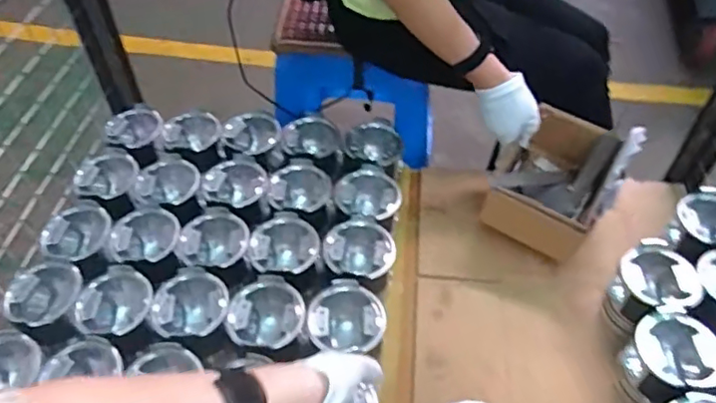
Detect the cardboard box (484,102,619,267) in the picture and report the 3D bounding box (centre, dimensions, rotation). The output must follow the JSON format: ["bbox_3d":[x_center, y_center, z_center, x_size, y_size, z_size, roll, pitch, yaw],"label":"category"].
[{"bbox_3d":[0.306,-0.042,0.895,0.146,0.107,0.230,24,55,20],"label":"cardboard box"}]

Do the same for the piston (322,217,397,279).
[{"bbox_3d":[0.003,0.074,0.805,0.089,0.073,0.101,10,51,9],"label":"piston"}]

